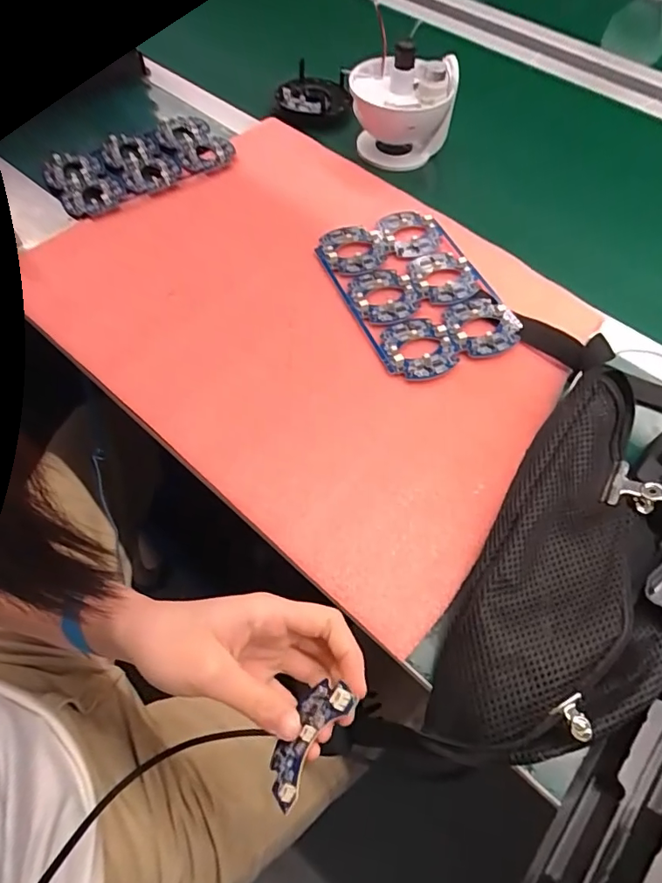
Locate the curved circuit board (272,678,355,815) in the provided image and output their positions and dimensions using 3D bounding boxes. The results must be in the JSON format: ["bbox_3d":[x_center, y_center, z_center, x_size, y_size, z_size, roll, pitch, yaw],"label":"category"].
[{"bbox_3d":[-0.013,0.155,0.259,0.028,0.007,0.061,19,72,53],"label":"curved circuit board"}]

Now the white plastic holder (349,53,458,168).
[{"bbox_3d":[0.082,-0.396,0.589,0.121,0.088,0.098,11,62,5],"label":"white plastic holder"}]

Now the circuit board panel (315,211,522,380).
[{"bbox_3d":[0.082,-0.153,0.484,0.139,0.007,0.200,-20,63,-13],"label":"circuit board panel"}]

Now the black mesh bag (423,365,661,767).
[{"bbox_3d":[0.169,0.085,0.325,0.125,0.067,0.277,27,63,14],"label":"black mesh bag"}]

